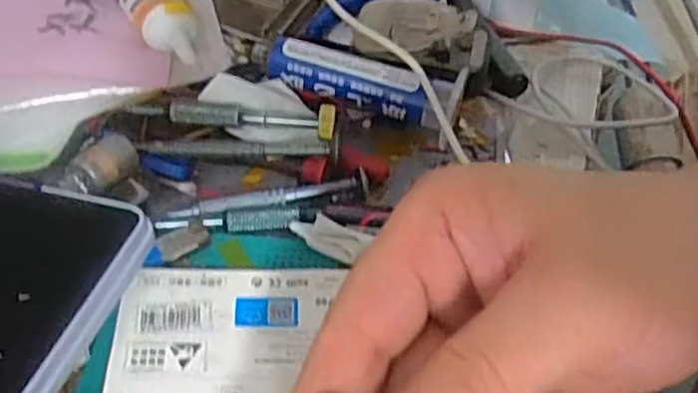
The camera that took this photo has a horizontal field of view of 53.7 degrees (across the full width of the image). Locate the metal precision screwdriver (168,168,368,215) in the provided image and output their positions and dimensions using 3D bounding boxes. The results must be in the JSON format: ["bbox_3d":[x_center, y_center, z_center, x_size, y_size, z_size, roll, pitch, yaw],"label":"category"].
[{"bbox_3d":[-0.037,-0.001,0.326,0.092,0.010,0.010,-8,47,-13],"label":"metal precision screwdriver"}]

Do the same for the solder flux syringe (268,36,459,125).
[{"bbox_3d":[0.006,-0.065,0.367,0.097,0.017,0.024,18,47,11],"label":"solder flux syringe"}]

